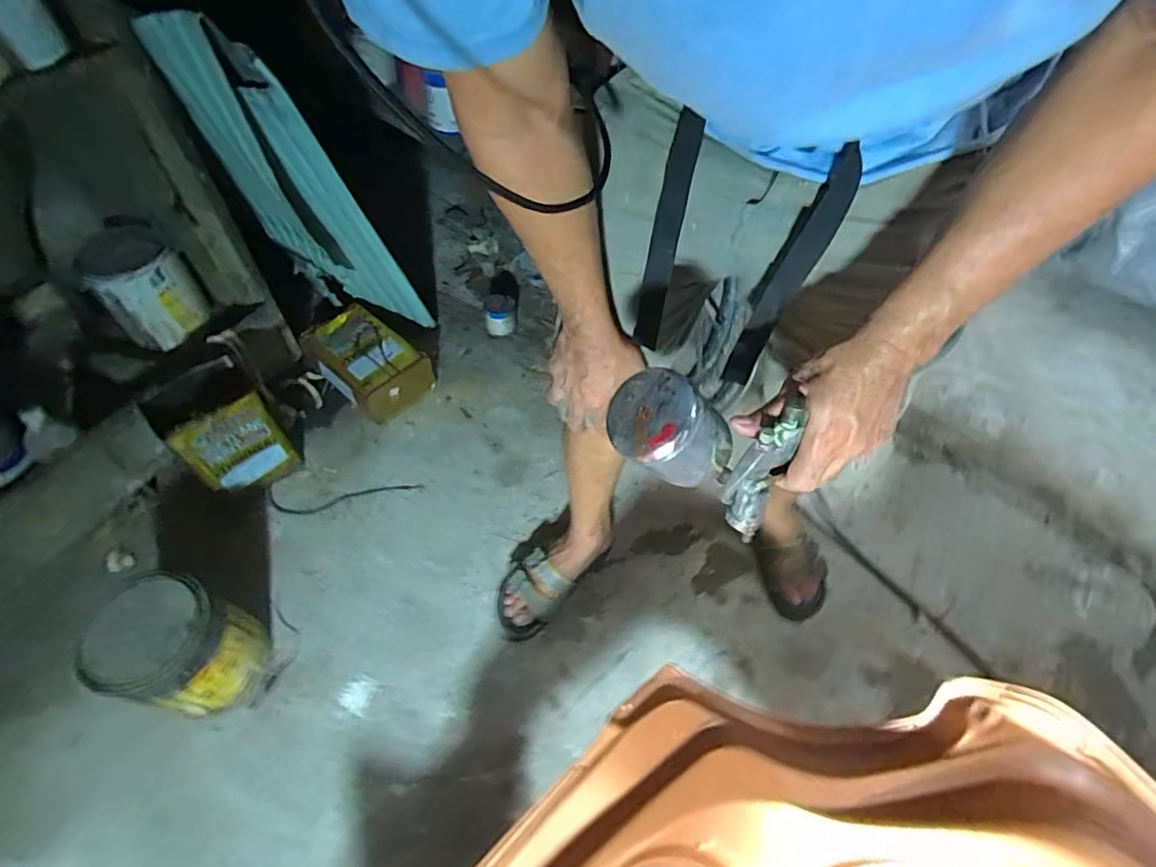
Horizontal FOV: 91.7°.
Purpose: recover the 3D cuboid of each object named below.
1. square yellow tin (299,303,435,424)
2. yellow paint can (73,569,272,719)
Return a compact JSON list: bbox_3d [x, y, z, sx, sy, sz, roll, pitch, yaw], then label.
[{"bbox_3d":[-0.476,-0.155,1.262,0.268,0.120,0.170,36,61,20],"label":"square yellow tin"},{"bbox_3d":[-0.580,0.326,0.839,0.143,0.251,0.152,1,55,-2],"label":"yellow paint can"}]

